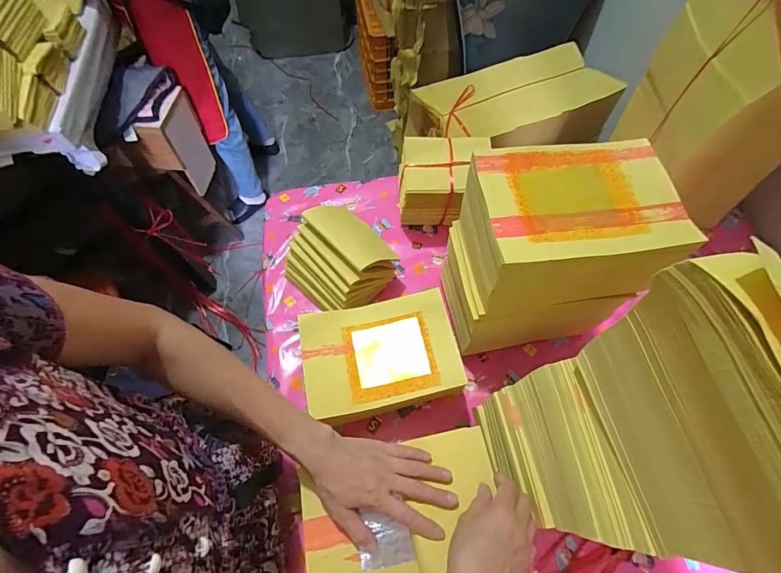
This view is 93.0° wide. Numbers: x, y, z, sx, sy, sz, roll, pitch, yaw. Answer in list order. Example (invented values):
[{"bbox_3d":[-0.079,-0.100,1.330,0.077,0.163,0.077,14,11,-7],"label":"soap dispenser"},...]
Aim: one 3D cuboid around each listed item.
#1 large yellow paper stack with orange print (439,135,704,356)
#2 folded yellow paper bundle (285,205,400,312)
[{"bbox_3d":[0.217,-0.039,0.544,0.226,0.262,0.172,-5,64,-5],"label":"large yellow paper stack with orange print"},{"bbox_3d":[-0.089,-0.050,0.666,0.168,0.124,0.154,38,68,15],"label":"folded yellow paper bundle"}]

